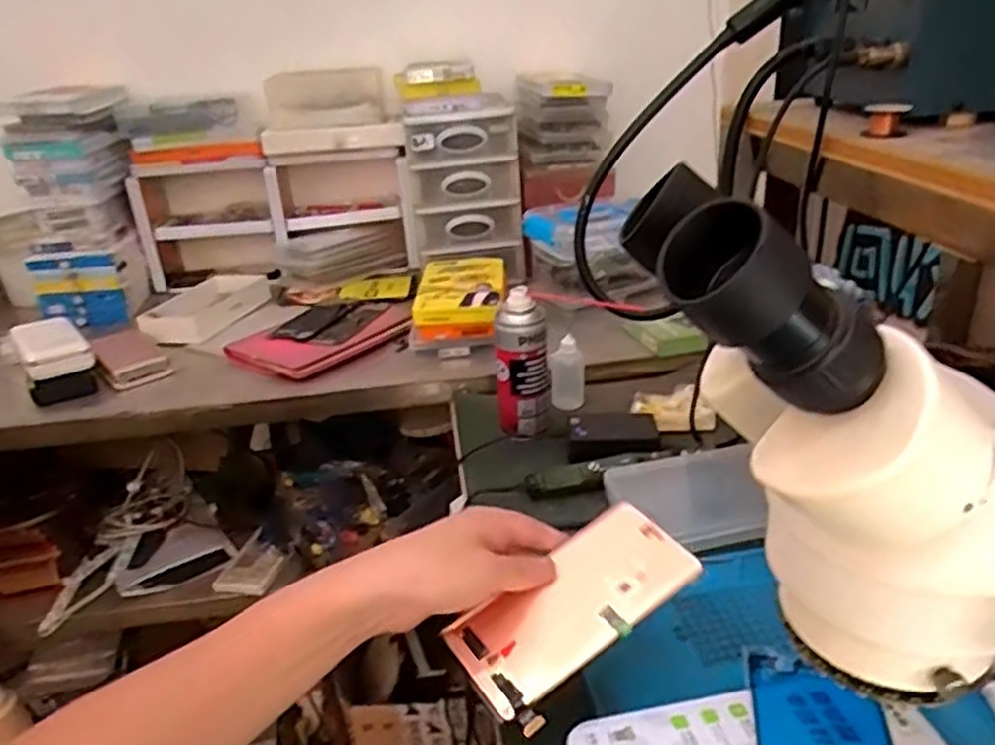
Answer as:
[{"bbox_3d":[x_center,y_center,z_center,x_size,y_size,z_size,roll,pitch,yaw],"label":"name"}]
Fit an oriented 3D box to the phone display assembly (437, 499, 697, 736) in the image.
[{"bbox_3d":[0.049,0.144,0.455,0.157,0.012,0.074,-32,37,-23],"label":"phone display assembly"}]

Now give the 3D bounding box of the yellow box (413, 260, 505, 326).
[{"bbox_3d":[-0.045,-0.109,0.932,0.105,0.028,0.173,-3,25,2],"label":"yellow box"}]

